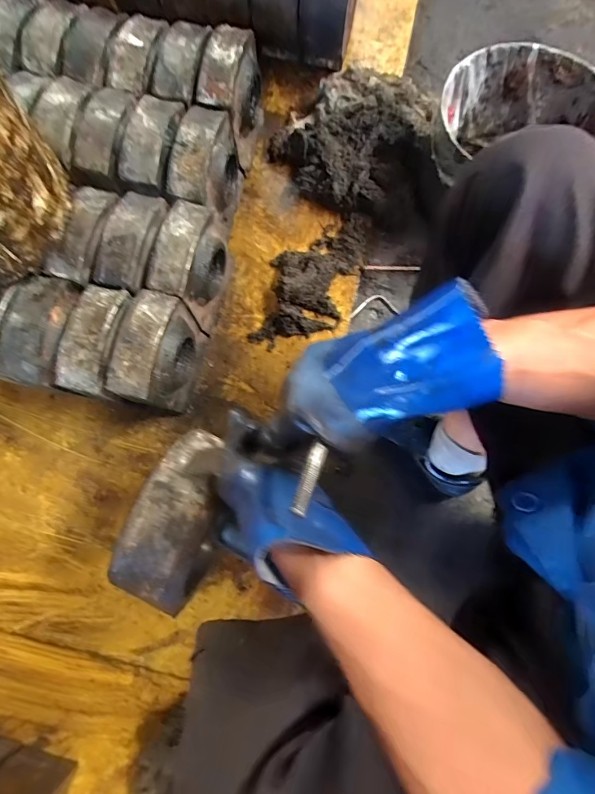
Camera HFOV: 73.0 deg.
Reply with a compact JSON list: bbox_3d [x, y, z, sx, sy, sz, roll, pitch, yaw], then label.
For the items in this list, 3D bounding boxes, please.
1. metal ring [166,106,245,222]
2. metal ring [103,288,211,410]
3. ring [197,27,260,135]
[{"bbox_3d":[-0.151,-0.380,0.691,0.083,0.148,0.163,11,78,3],"label":"metal ring"},{"bbox_3d":[-0.211,-0.060,0.649,0.082,0.188,0.159,15,79,3],"label":"metal ring"},{"bbox_3d":[-0.113,-0.534,0.730,0.076,0.173,0.147,12,78,3],"label":"ring"}]

